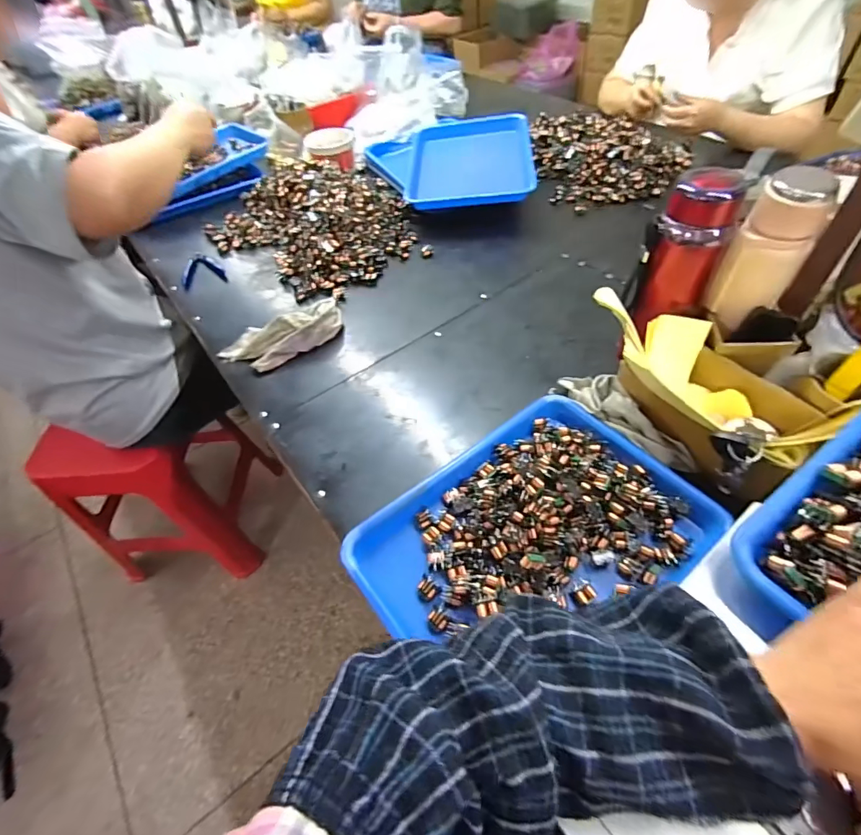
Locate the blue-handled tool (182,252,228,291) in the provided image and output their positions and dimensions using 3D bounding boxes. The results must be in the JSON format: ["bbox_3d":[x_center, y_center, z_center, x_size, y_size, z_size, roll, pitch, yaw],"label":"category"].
[{"bbox_3d":[-0.449,-0.292,0.866,0.077,0.026,0.118,-25,53,-14],"label":"blue-handled tool"}]

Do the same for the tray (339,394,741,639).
[{"bbox_3d":[0.100,0.117,0.460,0.330,0.053,0.219,-34,56,-20],"label":"tray"}]

